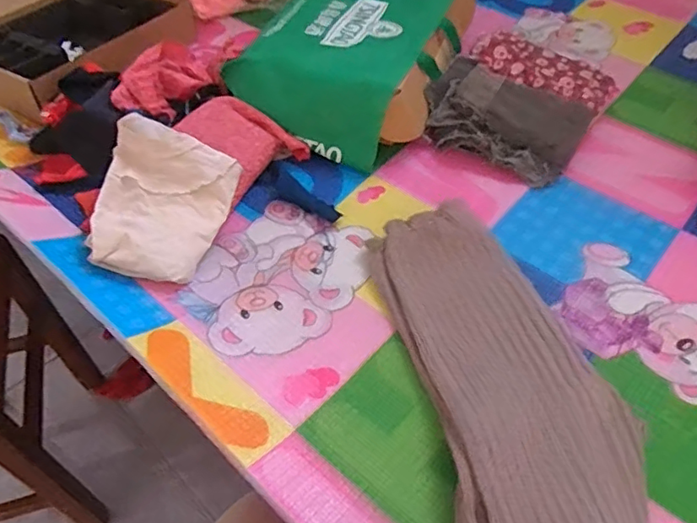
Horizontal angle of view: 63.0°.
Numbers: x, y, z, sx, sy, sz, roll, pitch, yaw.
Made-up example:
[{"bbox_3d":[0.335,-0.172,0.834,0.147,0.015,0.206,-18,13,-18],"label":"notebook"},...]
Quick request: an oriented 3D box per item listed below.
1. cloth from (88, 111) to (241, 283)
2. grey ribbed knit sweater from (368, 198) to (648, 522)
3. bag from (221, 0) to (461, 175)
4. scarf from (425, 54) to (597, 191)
[{"bbox_3d":[-0.243,-0.075,0.741,0.164,0.044,0.210,17,66,-11],"label":"cloth"},{"bbox_3d":[0.168,0.147,0.565,0.219,0.096,0.621,-4,38,-1],"label":"grey ribbed knit sweater"},{"bbox_3d":[-0.004,-0.350,0.973,0.312,0.114,0.409,20,55,18],"label":"bag"},{"bbox_3d":[0.236,-0.216,0.889,0.241,0.060,0.176,31,59,25],"label":"scarf"}]

